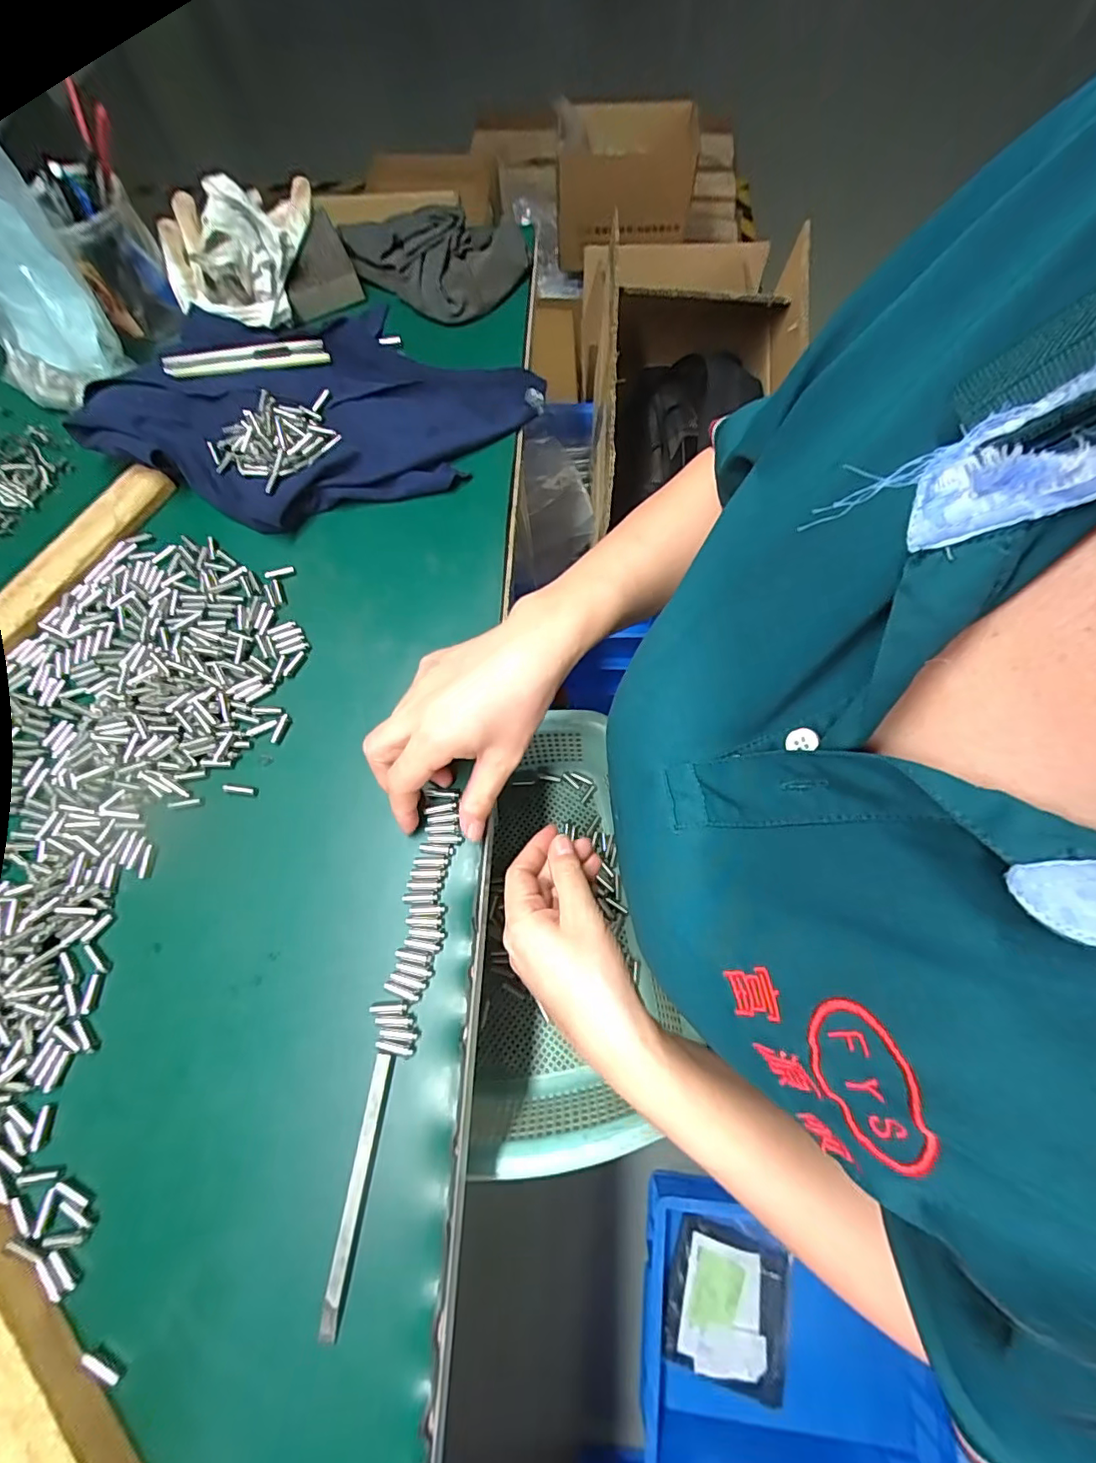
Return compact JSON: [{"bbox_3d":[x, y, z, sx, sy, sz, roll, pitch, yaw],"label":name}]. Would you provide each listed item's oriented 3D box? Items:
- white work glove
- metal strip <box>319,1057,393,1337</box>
[{"bbox_3d":[-0.286,-0.441,0.484,0.127,0.056,0.150,-5,71,0],"label":"white work glove"},{"bbox_3d":[-0.098,0.236,0.281,0.010,0.006,0.122,7,71,4],"label":"metal strip"}]

